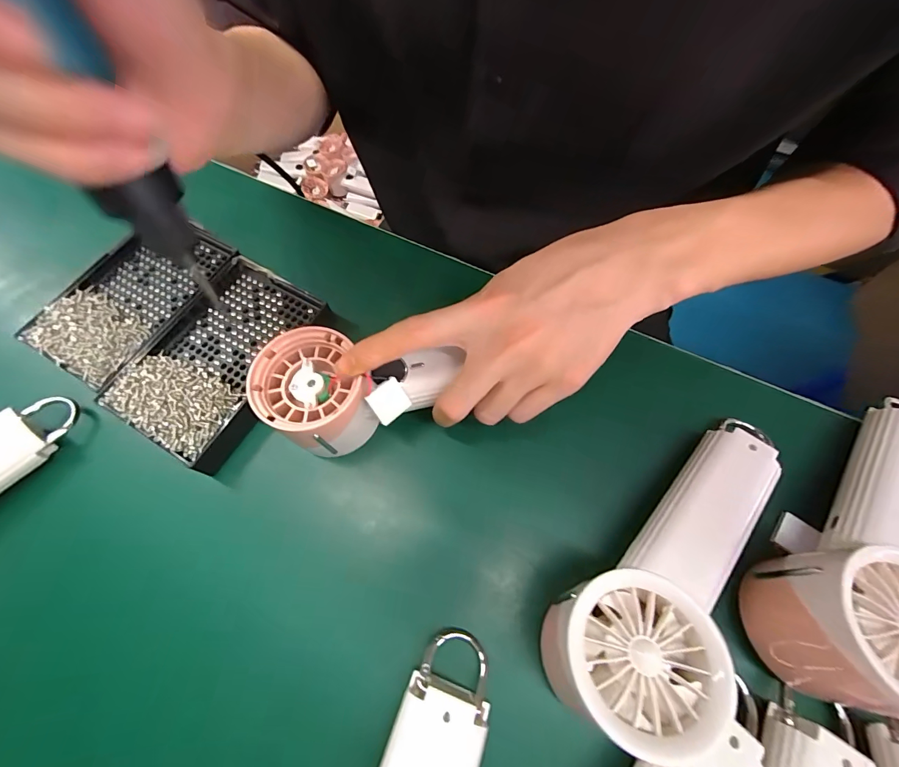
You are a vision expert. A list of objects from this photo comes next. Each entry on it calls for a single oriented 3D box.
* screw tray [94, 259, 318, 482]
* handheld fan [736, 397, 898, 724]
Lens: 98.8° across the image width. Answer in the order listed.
[{"bbox_3d":[-0.154,-0.022,0.261,0.099,0.019,0.135,25,69,11],"label":"screw tray"},{"bbox_3d":[0.227,0.077,0.197,0.176,0.068,0.065,-41,72,-16],"label":"handheld fan"}]

